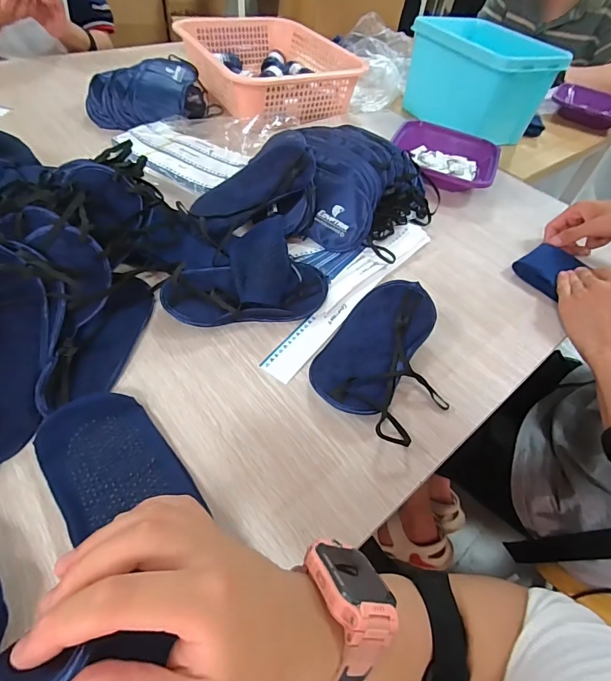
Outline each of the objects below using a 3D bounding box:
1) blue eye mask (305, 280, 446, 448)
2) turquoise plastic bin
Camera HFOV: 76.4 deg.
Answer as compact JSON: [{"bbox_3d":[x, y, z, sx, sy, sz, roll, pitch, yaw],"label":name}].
[{"bbox_3d":[0.091,0.015,0.406,0.133,0.035,0.183,28,53,17],"label":"blue eye mask"},{"bbox_3d":[0.348,-0.555,0.813,0.171,0.157,0.314,-22,56,-22],"label":"turquoise plastic bin"}]

